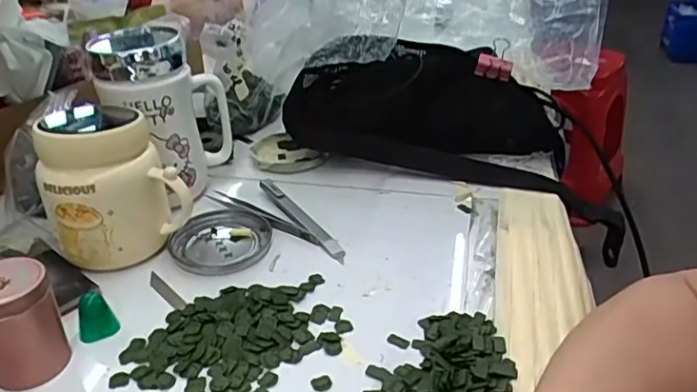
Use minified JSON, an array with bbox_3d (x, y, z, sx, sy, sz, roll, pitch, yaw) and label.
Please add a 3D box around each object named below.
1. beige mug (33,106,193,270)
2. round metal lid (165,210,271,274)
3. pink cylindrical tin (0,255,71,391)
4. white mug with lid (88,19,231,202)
[{"bbox_3d":[-0.182,-0.012,0.452,0.095,0.112,0.096,-18,34,-25],"label":"beige mug"},{"bbox_3d":[-0.103,0.036,0.474,0.075,0.011,0.076,-1,31,1],"label":"round metal lid"},{"bbox_3d":[-0.194,0.074,0.348,0.043,0.066,0.038,-21,36,-29],"label":"pink cylindrical tin"},{"bbox_3d":[-0.159,-0.066,0.507,0.077,0.148,0.090,12,33,22],"label":"white mug with lid"}]

